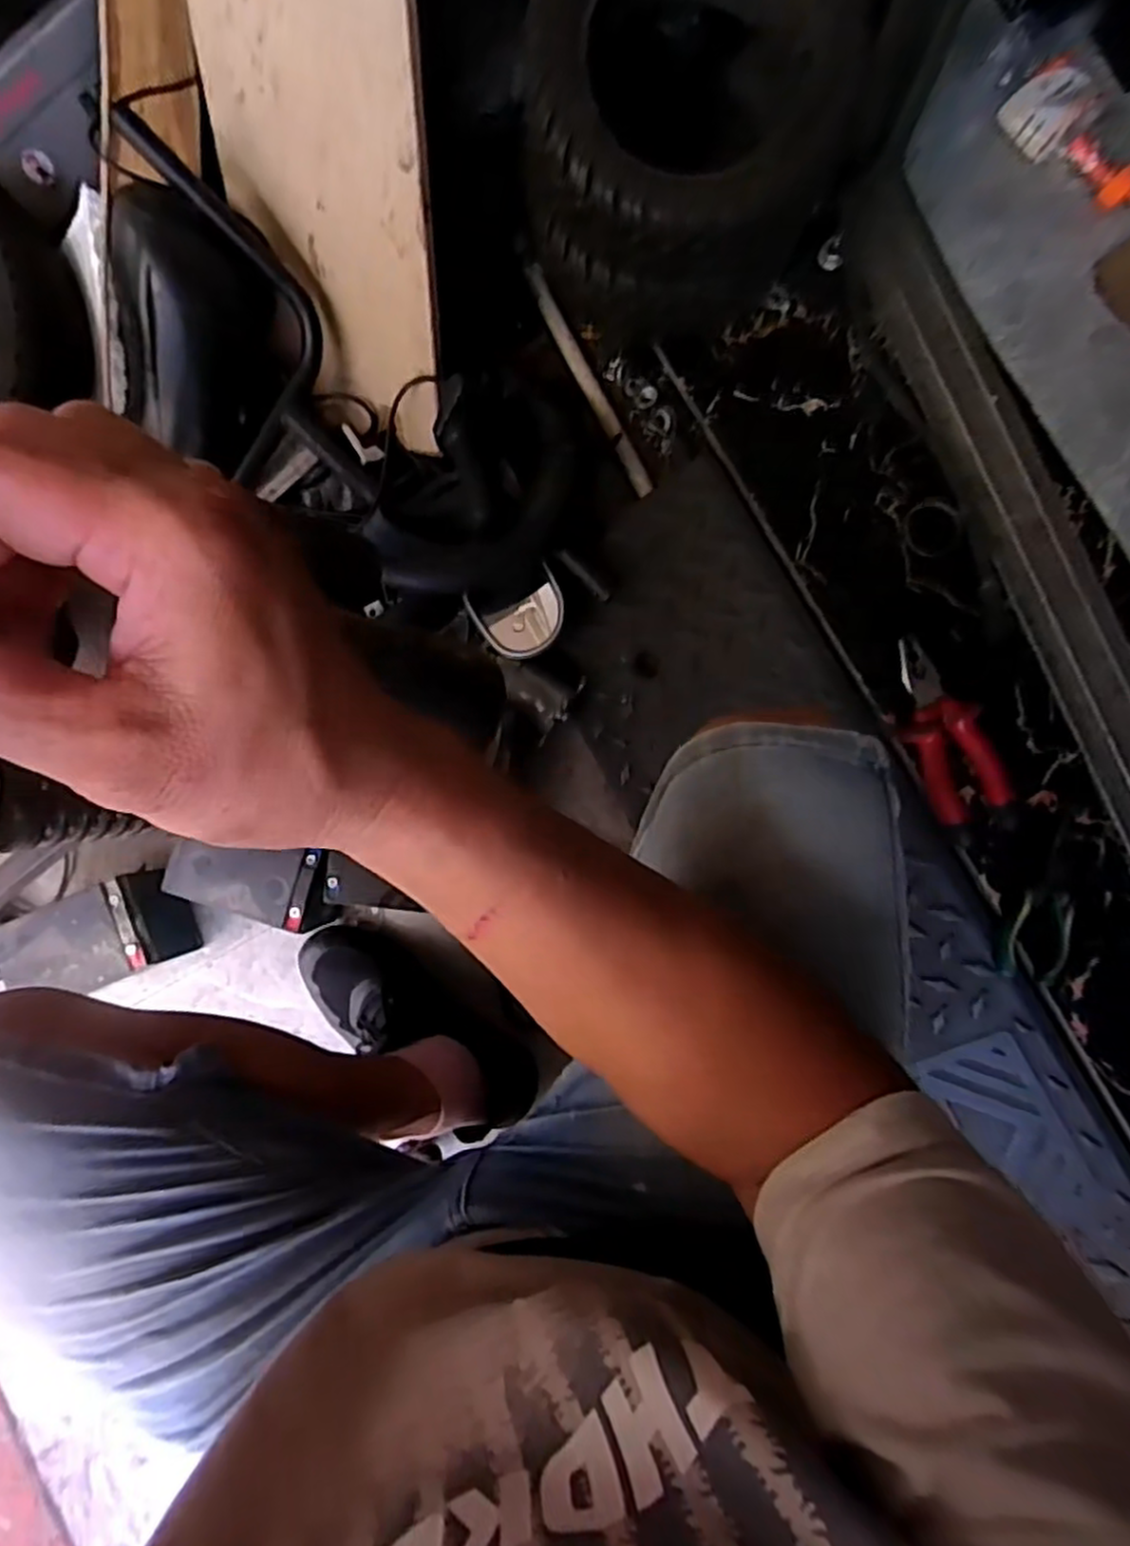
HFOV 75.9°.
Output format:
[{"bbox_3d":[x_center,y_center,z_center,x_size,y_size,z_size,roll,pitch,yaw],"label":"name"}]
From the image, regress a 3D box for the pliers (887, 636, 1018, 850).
[{"bbox_3d":[0.356,-0.035,0.663,0.063,0.026,0.193,-23,86,3],"label":"pliers"}]

